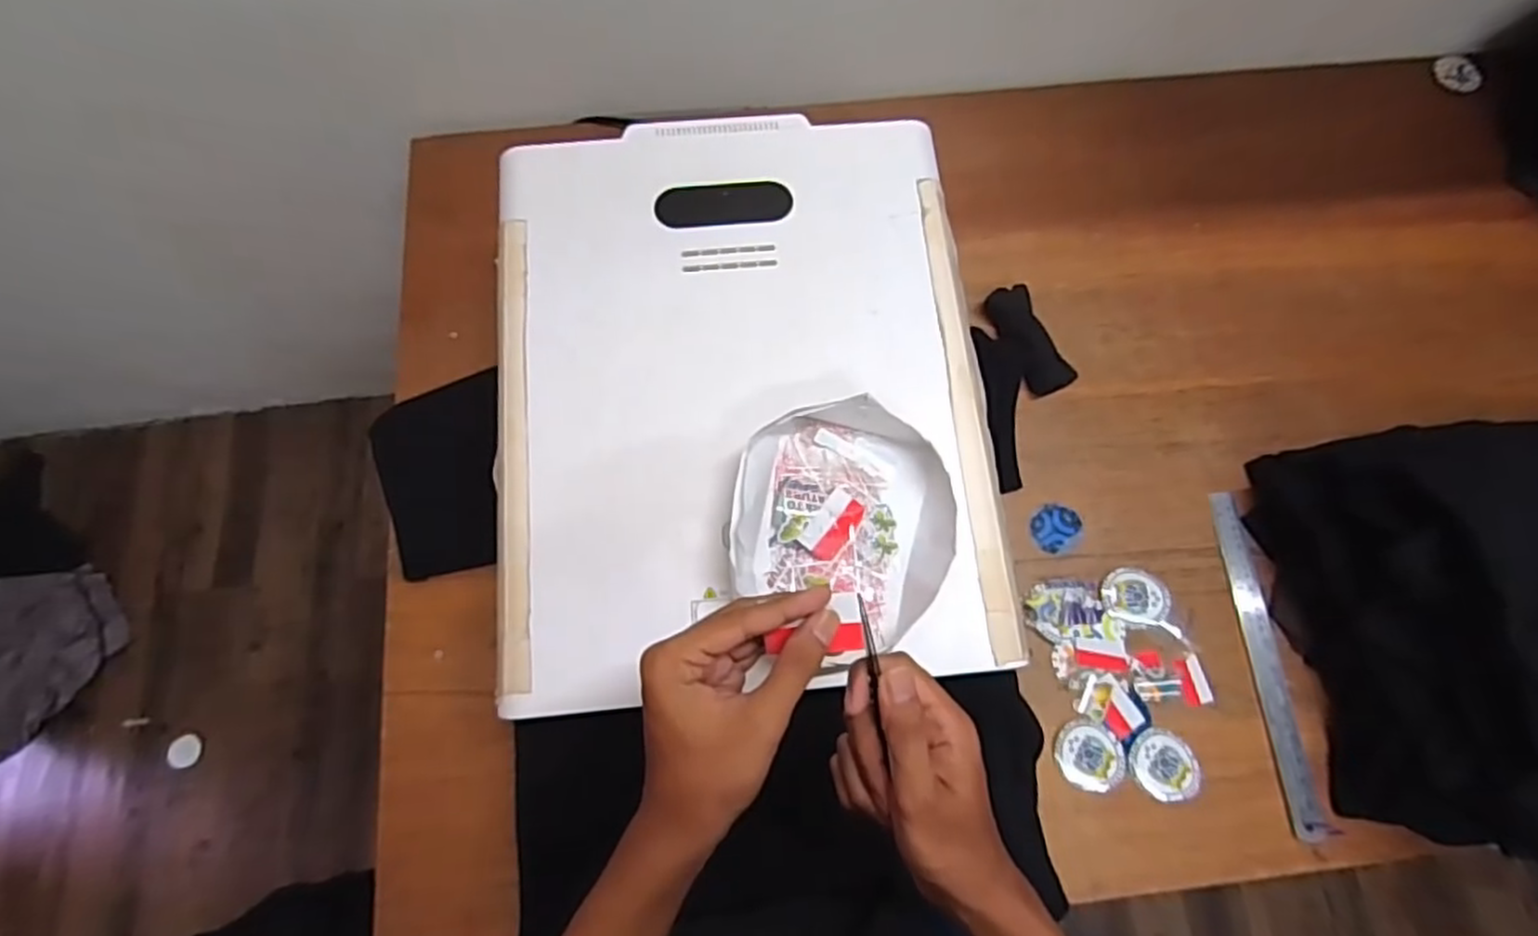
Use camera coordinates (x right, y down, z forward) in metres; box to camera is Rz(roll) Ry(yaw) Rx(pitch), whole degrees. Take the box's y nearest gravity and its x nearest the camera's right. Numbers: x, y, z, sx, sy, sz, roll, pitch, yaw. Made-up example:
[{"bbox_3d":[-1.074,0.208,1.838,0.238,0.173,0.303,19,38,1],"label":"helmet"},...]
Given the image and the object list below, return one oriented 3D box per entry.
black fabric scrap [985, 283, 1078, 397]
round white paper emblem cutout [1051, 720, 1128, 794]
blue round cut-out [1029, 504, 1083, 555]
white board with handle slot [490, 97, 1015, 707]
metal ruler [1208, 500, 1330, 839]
[{"bbox_3d":[0.282,-0.139,0.806,0.051,0.021,0.126,-22,73,-7],"label":"black fabric scrap"},{"bbox_3d":[0.301,0.270,0.694,0.066,0.006,0.060,1,75,-4],"label":"round white paper emblem cutout"},{"bbox_3d":[0.295,0.062,0.762,0.050,0.005,0.056,43,77,13],"label":"blue round cut-out"},{"bbox_3d":[-0.023,-0.079,0.621,0.397,0.029,0.502,-5,71,-1],"label":"white board with handle slot"},{"bbox_3d":[0.484,0.182,0.721,0.032,0.010,0.323,-4,71,-1],"label":"metal ruler"}]

